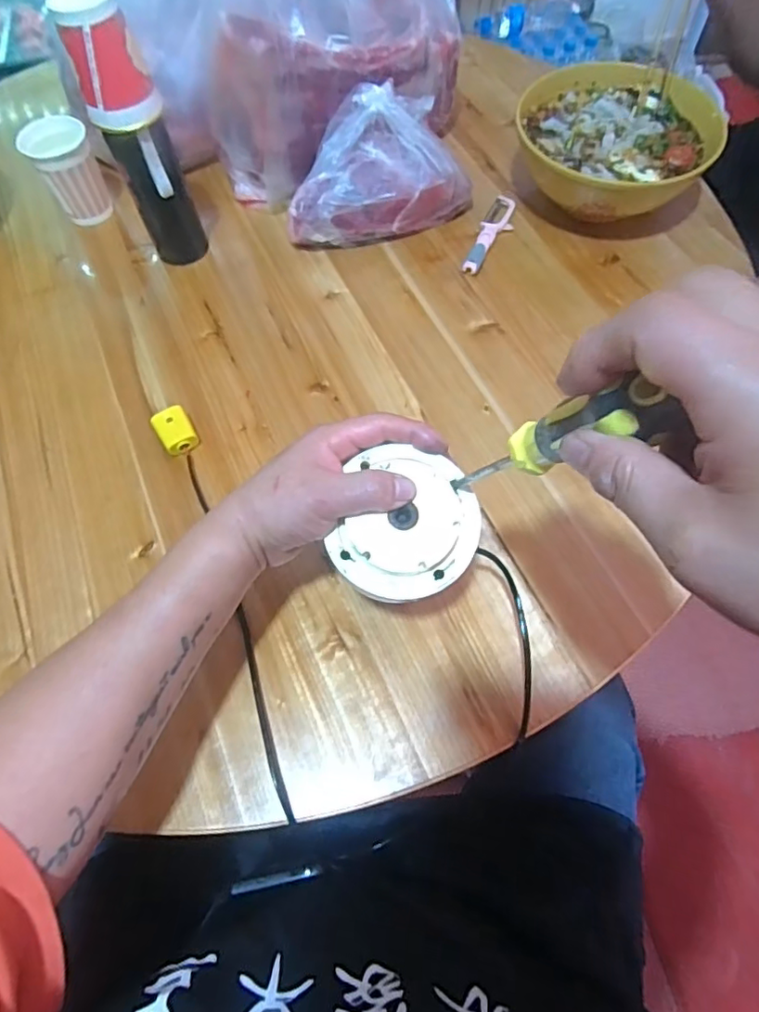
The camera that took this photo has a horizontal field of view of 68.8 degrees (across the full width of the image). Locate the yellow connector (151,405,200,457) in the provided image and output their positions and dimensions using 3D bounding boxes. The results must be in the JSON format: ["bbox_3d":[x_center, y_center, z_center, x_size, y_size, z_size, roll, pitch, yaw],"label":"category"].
[{"bbox_3d":[-0.197,-0.072,0.539,0.032,0.023,0.044,-32,67,-14],"label":"yellow connector"}]

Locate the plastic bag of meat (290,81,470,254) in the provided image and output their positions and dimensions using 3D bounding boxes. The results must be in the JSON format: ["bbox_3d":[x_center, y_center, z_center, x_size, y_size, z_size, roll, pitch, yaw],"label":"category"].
[{"bbox_3d":[-0.006,-0.377,0.636,0.215,0.120,0.106,-25,65,-10],"label":"plastic bag of meat"}]

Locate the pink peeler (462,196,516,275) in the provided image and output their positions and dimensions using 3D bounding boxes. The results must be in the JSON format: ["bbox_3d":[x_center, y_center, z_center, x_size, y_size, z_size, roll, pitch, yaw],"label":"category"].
[{"bbox_3d":[0.135,-0.324,0.664,0.034,0.014,0.136,19,65,11],"label":"pink peeler"}]

